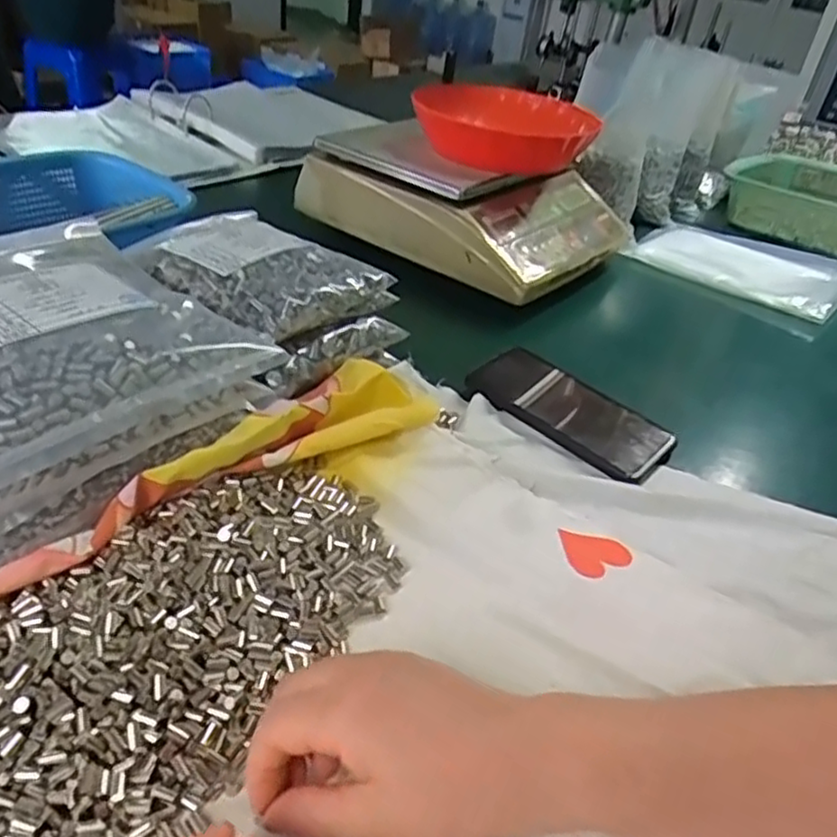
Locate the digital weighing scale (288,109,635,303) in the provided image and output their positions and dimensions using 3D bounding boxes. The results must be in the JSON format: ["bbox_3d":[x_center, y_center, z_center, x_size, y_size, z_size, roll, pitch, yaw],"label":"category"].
[{"bbox_3d":[0.064,-0.267,0.835,0.307,0.109,0.307,26,35,29],"label":"digital weighing scale"}]

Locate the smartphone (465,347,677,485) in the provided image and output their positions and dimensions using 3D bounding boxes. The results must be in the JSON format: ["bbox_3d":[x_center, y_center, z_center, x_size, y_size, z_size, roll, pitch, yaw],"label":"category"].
[{"bbox_3d":[0.124,-0.008,0.557,0.162,0.011,0.078,35,50,29],"label":"smartphone"}]

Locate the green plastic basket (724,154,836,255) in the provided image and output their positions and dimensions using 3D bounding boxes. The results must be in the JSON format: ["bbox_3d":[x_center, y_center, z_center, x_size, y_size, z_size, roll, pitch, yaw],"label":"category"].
[{"bbox_3d":[0.617,-0.306,1.014,0.254,0.094,0.289,-26,49,-38],"label":"green plastic basket"}]

